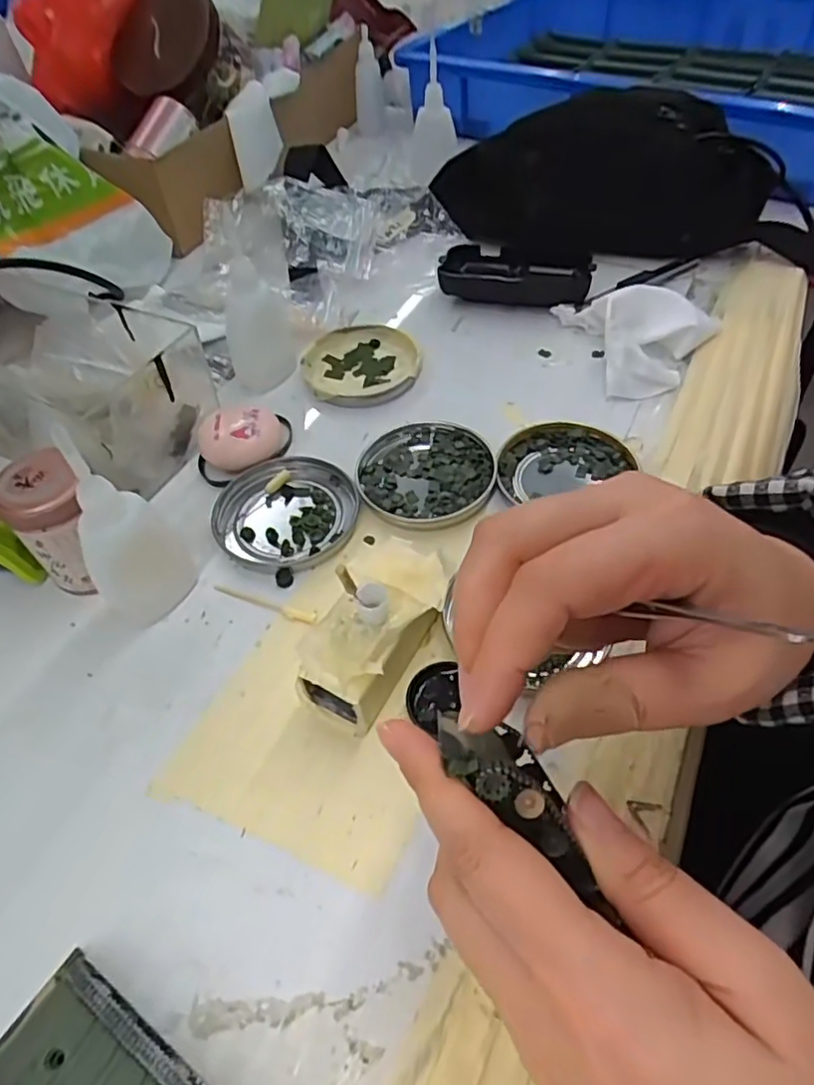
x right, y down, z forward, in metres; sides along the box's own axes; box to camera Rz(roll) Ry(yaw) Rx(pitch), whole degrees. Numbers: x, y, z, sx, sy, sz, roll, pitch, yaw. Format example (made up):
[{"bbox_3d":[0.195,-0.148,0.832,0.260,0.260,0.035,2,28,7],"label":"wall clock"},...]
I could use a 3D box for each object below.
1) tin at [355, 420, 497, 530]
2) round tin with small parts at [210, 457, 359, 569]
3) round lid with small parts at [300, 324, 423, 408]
[{"bbox_3d":[0.010,-0.042,0.370,0.078,0.008,0.081,-2,52,3],"label":"tin"},{"bbox_3d":[-0.069,-0.018,0.358,0.079,0.007,0.076,-2,52,3],"label":"round tin with small parts"},{"bbox_3d":[-0.031,-0.123,0.439,0.080,0.012,0.080,-2,52,3],"label":"round lid with small parts"}]

